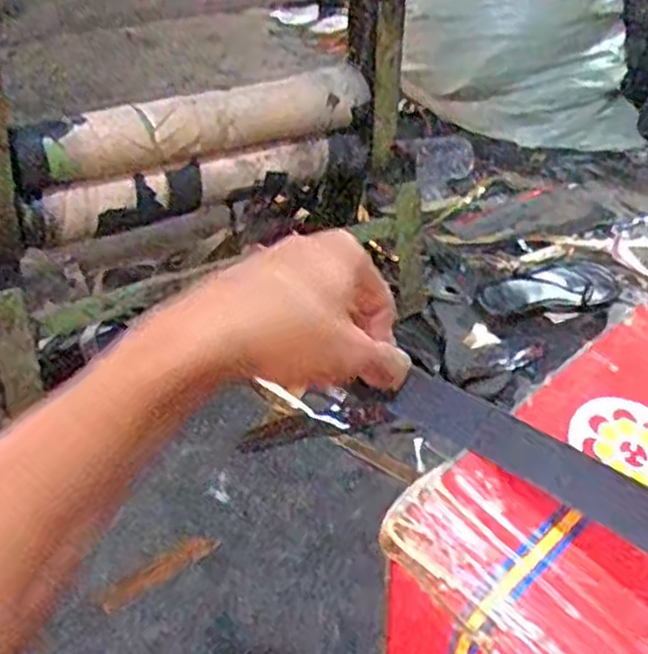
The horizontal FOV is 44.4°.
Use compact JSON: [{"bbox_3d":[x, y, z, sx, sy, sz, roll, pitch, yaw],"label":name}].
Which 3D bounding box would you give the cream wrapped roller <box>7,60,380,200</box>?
[{"bbox_3d":[-0.167,-0.276,1.061,0.471,0.089,0.103,-22,43,-27],"label":"cream wrapped roller"}]

